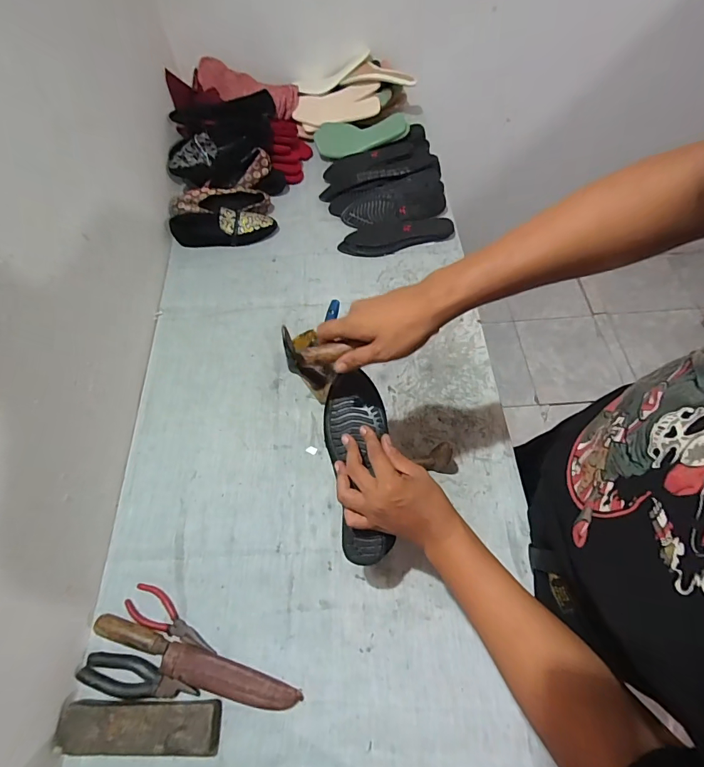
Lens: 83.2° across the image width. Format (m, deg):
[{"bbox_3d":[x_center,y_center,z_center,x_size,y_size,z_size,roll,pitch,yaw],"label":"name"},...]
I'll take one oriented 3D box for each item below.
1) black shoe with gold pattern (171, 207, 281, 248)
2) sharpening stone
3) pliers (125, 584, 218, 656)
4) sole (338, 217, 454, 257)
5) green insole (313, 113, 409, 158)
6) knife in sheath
[{"bbox_3d":[-0.306,-0.374,0.937,0.247,0.056,0.082,-1,62,3],"label":"black shoe with gold pattern"},{"bbox_3d":[-0.272,0.444,0.510,0.205,0.035,0.054,-1,62,3],"label":"sharpening stone"},{"bbox_3d":[-0.264,0.347,0.581,0.154,0.009,0.044,22,66,14],"label":"pliers"},{"bbox_3d":[0.102,-0.344,0.921,0.258,0.017,0.081,-8,62,-1],"label":"sole"},{"bbox_3d":[0.025,-0.661,1.055,0.244,0.021,0.096,-5,89,9],"label":"green insole"},{"bbox_3d":[-0.220,0.390,0.546,0.299,0.029,0.040,14,64,10],"label":"knife in sheath"}]

